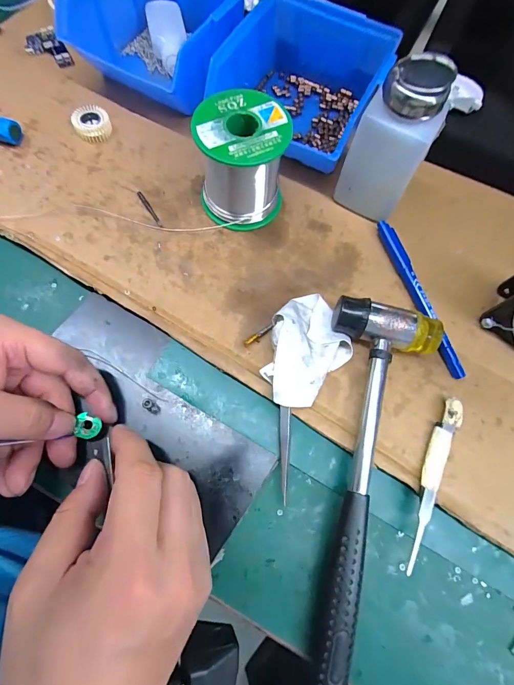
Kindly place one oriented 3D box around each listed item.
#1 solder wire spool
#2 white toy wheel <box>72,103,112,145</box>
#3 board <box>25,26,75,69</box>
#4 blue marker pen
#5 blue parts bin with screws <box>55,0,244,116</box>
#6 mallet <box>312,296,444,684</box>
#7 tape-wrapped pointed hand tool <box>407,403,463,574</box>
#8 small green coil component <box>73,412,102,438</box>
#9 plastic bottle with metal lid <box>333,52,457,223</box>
[{"bbox_3d":[-0.012,-0.138,0.262,0.068,0.069,0.069,-7,74,-5],"label":"solder wire spool"},{"bbox_3d":[-0.147,-0.198,0.304,0.028,0.018,0.028,20,73,3],"label":"white toy wheel"},{"bbox_3d":[-0.212,-0.295,0.340,0.033,0.010,0.052,-31,77,-11],"label":"board"},{"bbox_3d":[0.130,-0.037,0.270,0.012,0.011,0.139,-18,75,-8],"label":"blue marker pen"},{"bbox_3d":[-0.090,-0.297,0.315,0.140,0.061,0.127,19,73,3],"label":"blue parts bin with screws"},{"bbox_3d":[0.076,0.097,0.221,0.073,0.028,0.256,9,74,1],"label":"mallet"},{"bbox_3d":[0.119,0.093,0.230,0.015,0.012,0.116,26,74,4],"label":"tape-wrapped pointed hand tool"},{"bbox_3d":[-0.114,0.056,0.226,0.013,0.010,0.016,14,75,2],"label":"small green coil component"},{"bbox_3d":[0.099,-0.147,0.253,0.054,0.102,0.048,27,74,5],"label":"plastic bottle with metal lid"}]

